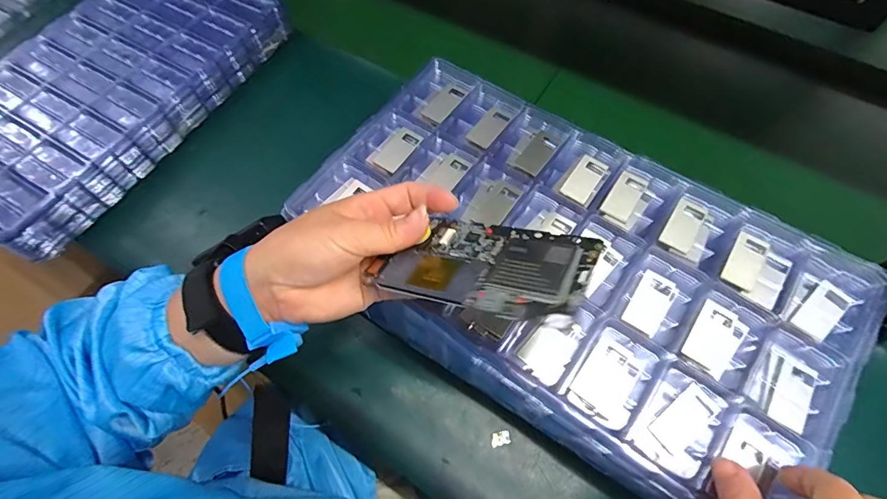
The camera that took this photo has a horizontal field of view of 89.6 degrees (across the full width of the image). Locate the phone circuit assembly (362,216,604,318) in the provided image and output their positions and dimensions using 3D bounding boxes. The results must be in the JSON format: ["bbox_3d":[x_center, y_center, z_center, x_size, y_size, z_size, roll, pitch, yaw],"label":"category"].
[{"bbox_3d":[0.023,0.008,0.248,0.110,0.004,0.068,14,47,31],"label":"phone circuit assembly"}]

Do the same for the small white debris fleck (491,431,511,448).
[{"bbox_3d":[0.047,0.156,0.369,0.016,0.004,0.010,-11,63,-7],"label":"small white debris fleck"}]

